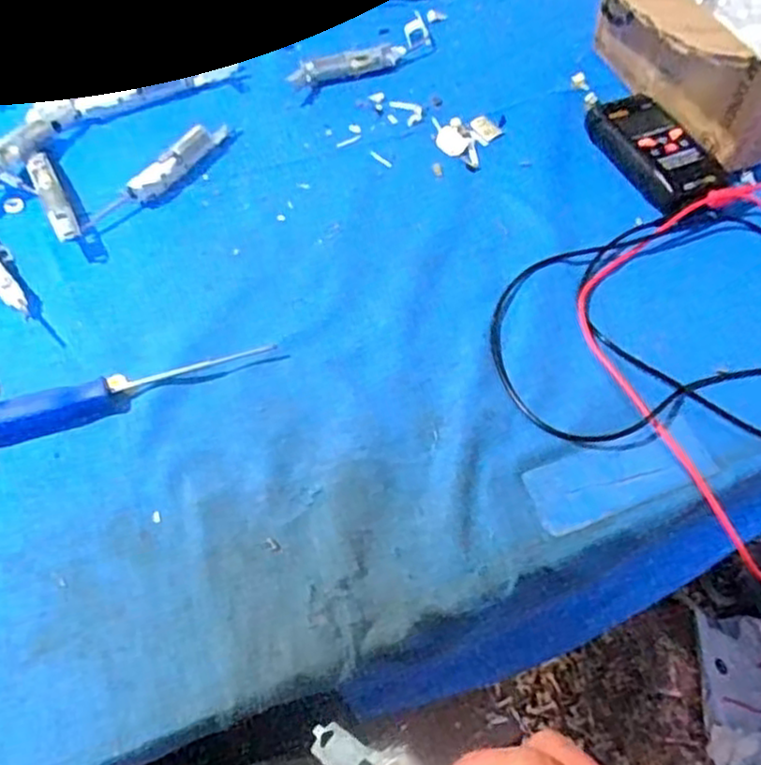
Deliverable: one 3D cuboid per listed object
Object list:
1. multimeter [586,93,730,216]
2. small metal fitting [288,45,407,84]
[{"bbox_3d":[0.214,-0.180,0.554,0.057,0.025,0.111,-23,61,-16],"label":"multimeter"},{"bbox_3d":[-0.028,-0.273,0.614,0.105,0.016,0.017,-21,60,-15],"label":"small metal fitting"}]

